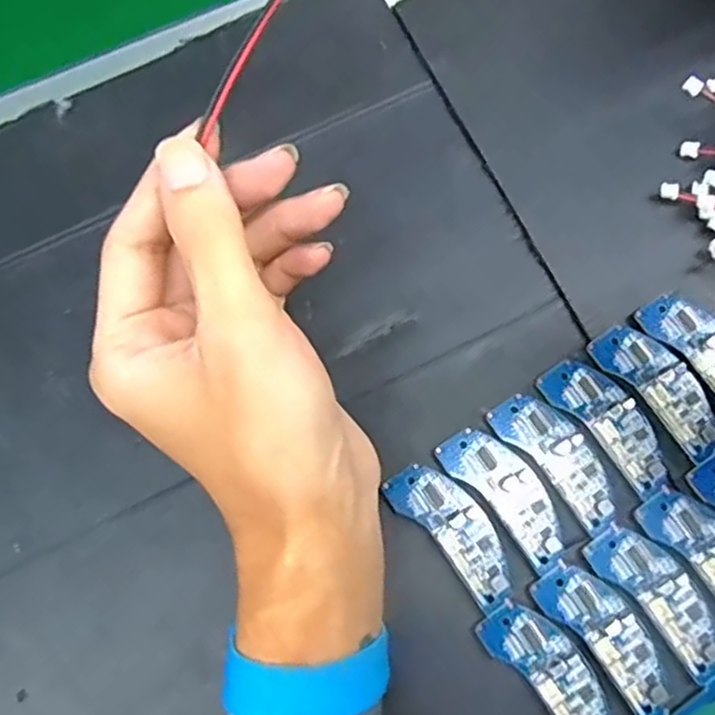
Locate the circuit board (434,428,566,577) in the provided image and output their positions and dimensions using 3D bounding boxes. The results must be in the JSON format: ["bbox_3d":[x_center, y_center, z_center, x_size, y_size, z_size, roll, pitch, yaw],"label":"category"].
[{"bbox_3d":[0.062,0.054,0.278,0.025,0.004,0.063,-40,80,-8],"label":"circuit board"}]

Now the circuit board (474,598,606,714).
[{"bbox_3d":[0.077,0.122,0.261,0.025,0.004,0.067,-41,80,-8],"label":"circuit board"}]

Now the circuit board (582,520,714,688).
[{"bbox_3d":[0.121,0.093,0.268,0.026,0.004,0.066,-40,80,-8],"label":"circuit board"}]

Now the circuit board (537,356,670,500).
[{"bbox_3d":[0.106,0.026,0.285,0.024,0.004,0.063,-40,80,-8],"label":"circuit board"}]

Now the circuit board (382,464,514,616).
[{"bbox_3d":[0.040,0.069,0.275,0.025,0.004,0.062,-41,80,-8],"label":"circuit board"}]

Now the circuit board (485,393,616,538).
[{"bbox_3d":[0.084,0.041,0.283,0.025,0.004,0.063,-39,79,-8],"label":"circuit board"}]

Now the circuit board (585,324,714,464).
[{"bbox_3d":[0.127,0.012,0.287,0.024,0.004,0.063,-39,79,-8],"label":"circuit board"}]

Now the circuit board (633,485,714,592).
[{"bbox_3d":[0.142,0.078,0.271,0.025,0.004,0.063,-41,80,-8],"label":"circuit board"}]

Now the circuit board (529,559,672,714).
[{"bbox_3d":[0.098,0.107,0.264,0.025,0.004,0.065,-41,80,-8],"label":"circuit board"}]

